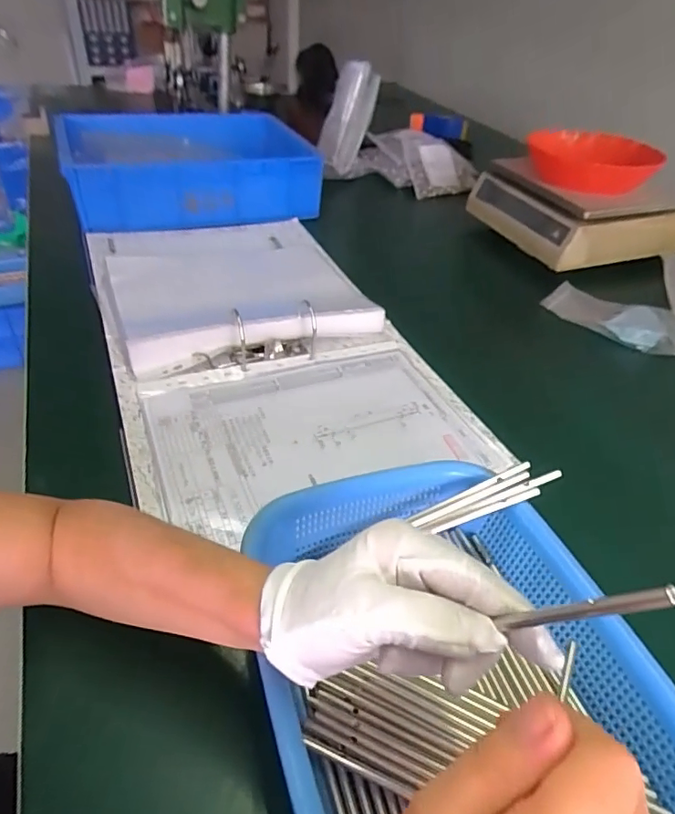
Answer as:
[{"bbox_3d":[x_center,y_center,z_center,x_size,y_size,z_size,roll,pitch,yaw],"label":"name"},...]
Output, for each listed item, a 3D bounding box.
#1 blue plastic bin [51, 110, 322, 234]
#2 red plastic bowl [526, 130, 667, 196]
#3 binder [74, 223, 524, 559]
[{"bbox_3d":[-0.255,-0.411,0.900,0.387,0.114,0.274,-15,45,-22],"label":"blue plastic bin"},{"bbox_3d":[0.435,-0.409,0.873,0.184,0.058,0.159,25,45,21],"label":"red plastic bowl"},{"bbox_3d":[-0.098,-0.099,0.631,0.341,0.048,0.573,-15,45,-21],"label":"binder"}]

